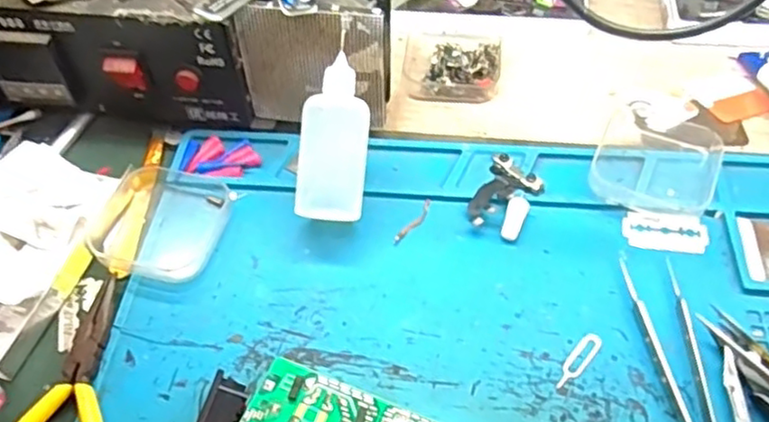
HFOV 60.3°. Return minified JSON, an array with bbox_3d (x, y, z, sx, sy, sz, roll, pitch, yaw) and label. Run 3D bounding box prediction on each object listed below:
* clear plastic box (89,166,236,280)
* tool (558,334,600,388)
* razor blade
[{"bbox_3d":[-0.121,0.005,0.362,0.065,0.014,0.067,15,57,13],"label":"clear plastic box"},{"bbox_3d":[0.091,0.069,0.308,0.009,0.004,0.033,34,63,24],"label":"tool"},{"bbox_3d":[0.148,0.012,0.349,0.042,0.004,0.023,10,55,10],"label":"razor blade"}]

